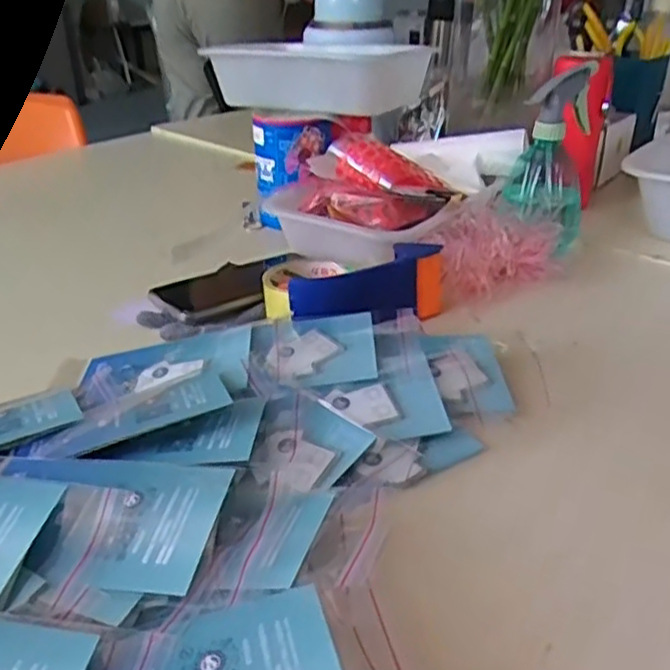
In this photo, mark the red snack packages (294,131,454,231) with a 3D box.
[{"bbox_3d":[0.032,-0.157,0.706,0.162,0.059,0.105,17,33,28],"label":"red snack packages"}]

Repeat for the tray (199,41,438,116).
[{"bbox_3d":[-0.014,-0.298,0.818,0.219,0.068,0.170,13,32,25],"label":"tray"}]

